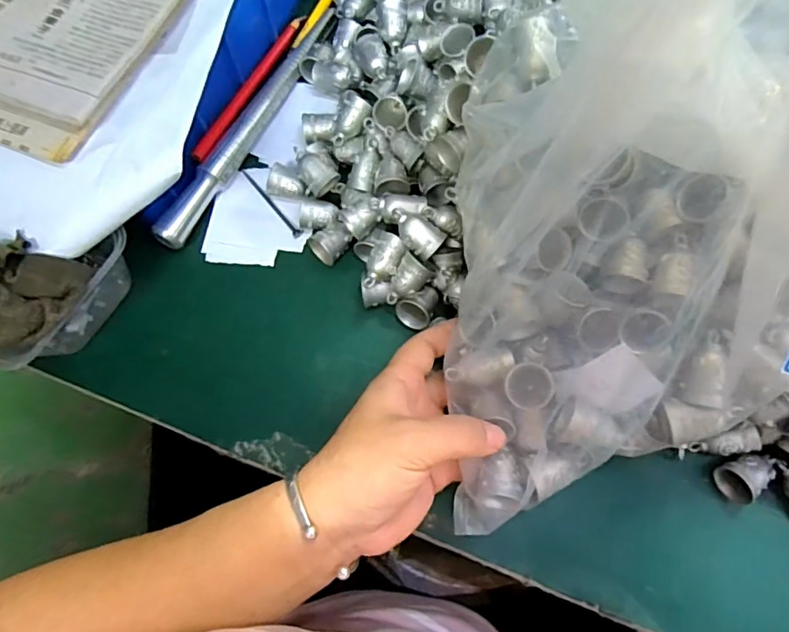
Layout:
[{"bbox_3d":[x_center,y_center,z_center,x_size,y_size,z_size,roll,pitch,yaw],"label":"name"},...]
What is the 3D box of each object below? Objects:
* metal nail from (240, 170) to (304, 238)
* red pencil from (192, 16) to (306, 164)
[{"bbox_3d":[-0.094,-0.085,0.401,0.006,0.004,0.073,-39,74,-11],"label":"metal nail"},{"bbox_3d":[-0.112,-0.185,0.417,0.012,0.012,0.163,22,73,9],"label":"red pencil"}]

